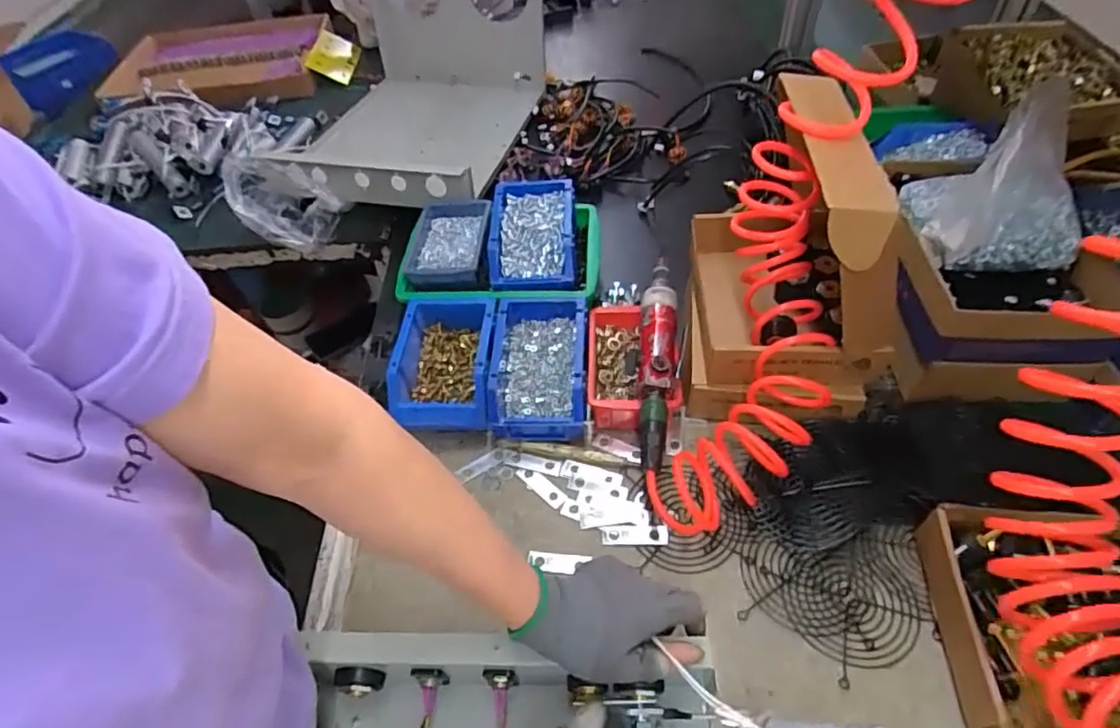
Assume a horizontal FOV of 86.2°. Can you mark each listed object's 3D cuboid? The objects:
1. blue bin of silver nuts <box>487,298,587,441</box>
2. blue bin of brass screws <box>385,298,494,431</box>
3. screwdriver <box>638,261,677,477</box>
[{"bbox_3d":[-0.022,0.005,0.676,0.102,0.073,0.157,-1,51,5],"label":"blue bin of silver nuts"},{"bbox_3d":[-0.131,0.003,0.685,0.111,0.069,0.151,-2,51,4],"label":"blue bin of brass screws"},{"bbox_3d":[0.103,-0.012,0.628,0.036,0.033,0.259,2,51,8],"label":"screwdriver"}]

